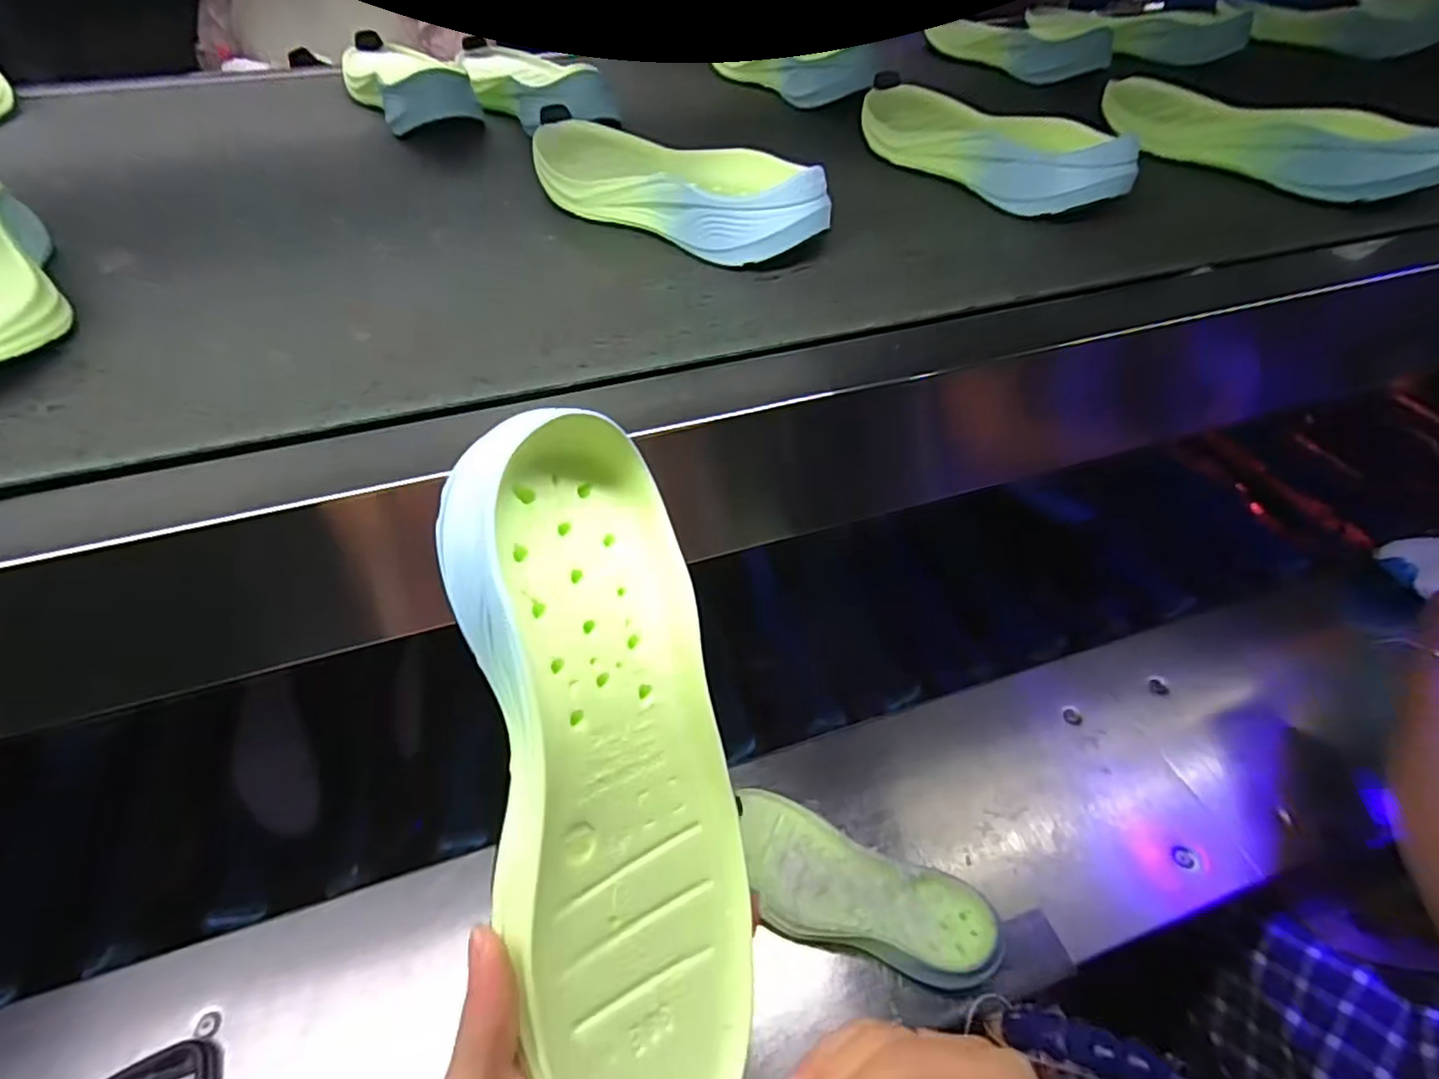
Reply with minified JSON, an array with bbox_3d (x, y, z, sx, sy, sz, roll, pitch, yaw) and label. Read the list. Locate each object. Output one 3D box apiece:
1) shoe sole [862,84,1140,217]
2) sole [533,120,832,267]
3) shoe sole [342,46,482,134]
[{"bbox_3d":[0.192,-0.310,0.502,0.077,0.046,0.263,-20,52,-15],"label":"shoe sole"},{"bbox_3d":[-0.040,-0.249,0.443,0.258,0.048,0.093,30,56,24],"label":"sole"},{"bbox_3d":[-0.315,-0.452,0.634,0.077,0.050,0.249,-27,54,-21],"label":"shoe sole"}]

